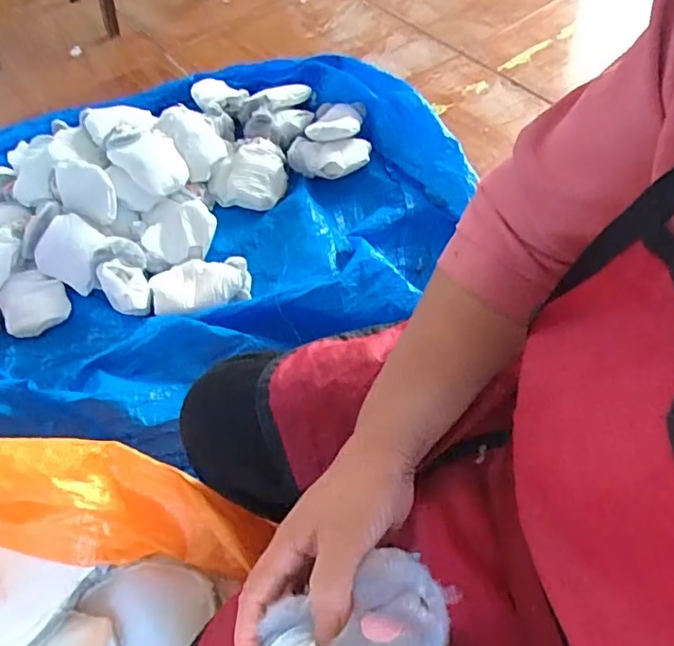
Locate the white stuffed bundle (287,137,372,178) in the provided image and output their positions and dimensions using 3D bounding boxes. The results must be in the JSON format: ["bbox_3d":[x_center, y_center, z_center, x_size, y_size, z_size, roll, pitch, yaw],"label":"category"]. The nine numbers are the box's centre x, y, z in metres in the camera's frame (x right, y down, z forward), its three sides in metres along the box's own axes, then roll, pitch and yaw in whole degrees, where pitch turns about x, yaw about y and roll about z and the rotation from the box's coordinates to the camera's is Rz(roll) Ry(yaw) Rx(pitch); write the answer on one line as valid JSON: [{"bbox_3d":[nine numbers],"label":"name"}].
[{"bbox_3d":[-0.016,-0.360,1.206,0.180,0.037,0.092,-4,83,-1],"label":"white stuffed bundle"}]

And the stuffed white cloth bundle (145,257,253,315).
[{"bbox_3d":[-0.258,-0.066,1.048,0.184,0.048,0.117,-8,56,-1],"label":"stuffed white cloth bundle"}]

